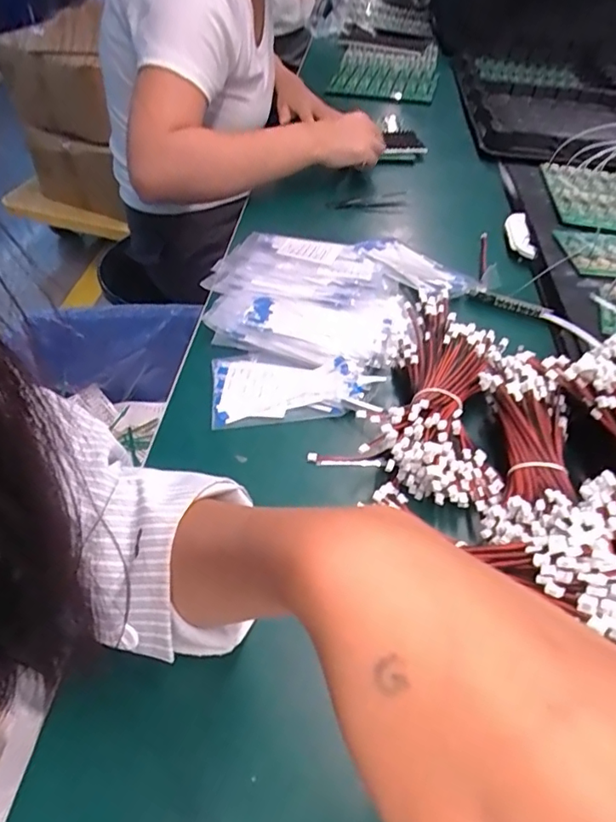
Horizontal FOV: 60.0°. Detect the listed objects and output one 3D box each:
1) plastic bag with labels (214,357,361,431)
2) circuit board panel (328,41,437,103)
[{"bbox_3d":[-0.021,-0.022,0.466,0.125,0.023,0.071,-4,48,-4],"label":"plastic bag with labels"},{"bbox_3d":[0.150,-0.666,1.045,0.199,0.024,0.319,7,48,6],"label":"circuit board panel"}]

